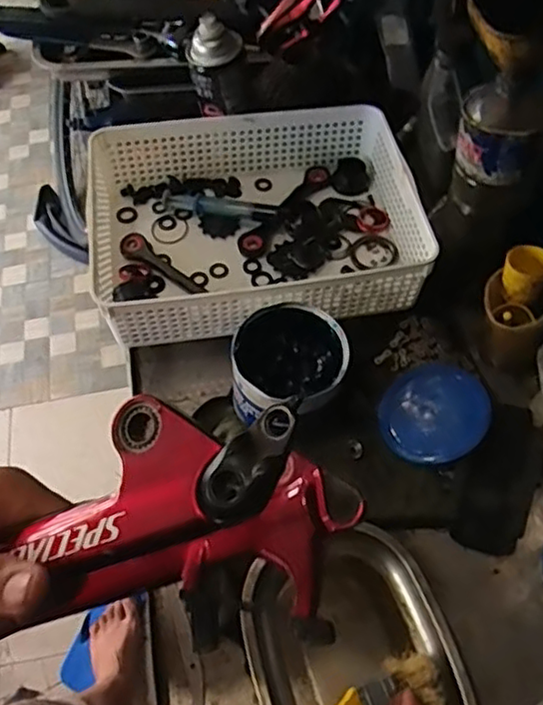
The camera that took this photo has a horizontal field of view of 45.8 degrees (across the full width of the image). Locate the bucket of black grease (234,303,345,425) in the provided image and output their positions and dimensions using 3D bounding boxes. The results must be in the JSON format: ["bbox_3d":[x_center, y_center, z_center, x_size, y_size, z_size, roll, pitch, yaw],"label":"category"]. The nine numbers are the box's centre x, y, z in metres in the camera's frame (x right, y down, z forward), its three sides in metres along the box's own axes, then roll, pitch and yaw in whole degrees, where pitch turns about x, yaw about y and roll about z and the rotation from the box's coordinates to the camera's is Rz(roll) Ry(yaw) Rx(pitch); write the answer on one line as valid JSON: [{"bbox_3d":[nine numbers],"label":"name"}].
[{"bbox_3d":[0.019,0.018,0.607,0.101,0.096,0.091,22,62,15],"label":"bucket of black grease"}]

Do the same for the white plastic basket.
[{"bbox_3d":[-0.016,-0.138,0.683,0.330,0.084,0.249,-10,59,-4],"label":"white plastic basket"}]

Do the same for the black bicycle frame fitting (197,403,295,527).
[{"bbox_3d":[-0.008,0.044,0.252,0.024,0.013,0.051,33,84,20],"label":"black bicycle frame fitting"}]

